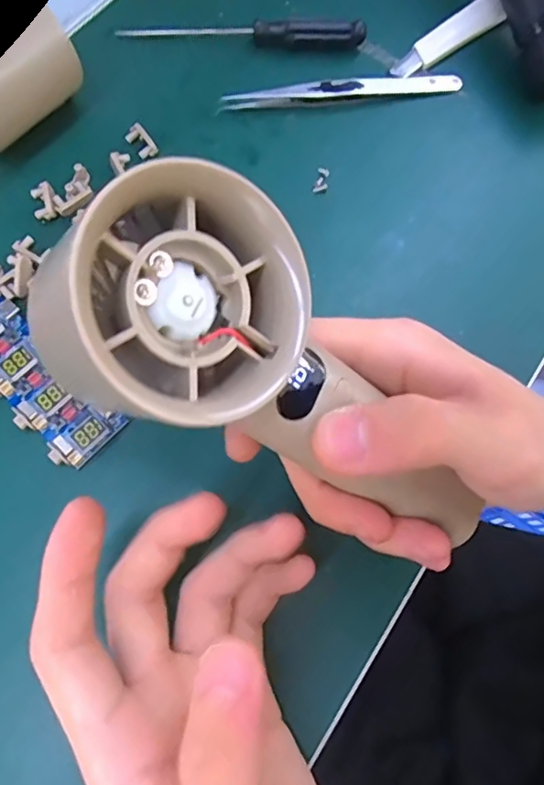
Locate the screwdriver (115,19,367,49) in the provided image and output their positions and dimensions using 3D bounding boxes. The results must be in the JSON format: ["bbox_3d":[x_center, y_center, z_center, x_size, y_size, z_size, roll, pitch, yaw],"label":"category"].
[{"bbox_3d":[-0.016,-0.195,0.292,0.131,0.013,0.012,2,71,-1],"label":"screwdriver"}]

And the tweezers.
[{"bbox_3d":[0.040,-0.159,0.284,0.127,0.007,0.016,-12,71,-6],"label":"tweezers"}]

